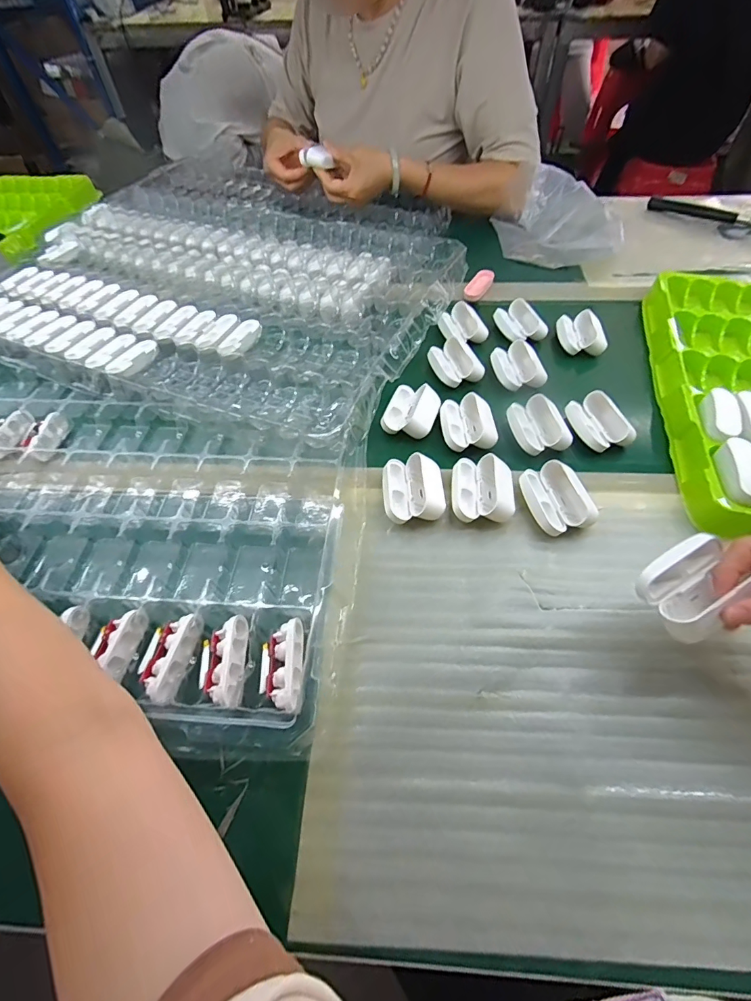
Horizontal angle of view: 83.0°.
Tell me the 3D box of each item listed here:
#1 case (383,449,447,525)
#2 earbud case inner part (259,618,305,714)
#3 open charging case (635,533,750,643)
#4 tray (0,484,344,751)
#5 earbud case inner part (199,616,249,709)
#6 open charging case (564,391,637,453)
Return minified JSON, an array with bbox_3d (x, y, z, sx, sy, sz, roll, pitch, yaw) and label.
[{"bbox_3d":[0.035,-0.010,0.387,0.055,0.024,0.064,2,55,2],"label":"case"},{"bbox_3d":[-0.067,0.118,0.303,0.030,0.017,0.061,-5,55,-2],"label":"earbud case inner part"},{"bbox_3d":[0.208,0.056,0.277,0.063,0.025,0.051,-24,61,-17],"label":"open charging case"},{"bbox_3d":[-0.261,0.044,0.357,0.453,0.042,0.264,3,55,3],"label":"tray"},{"bbox_3d":[-0.110,0.115,0.304,0.030,0.017,0.060,-5,55,-3],"label":"earbud case inner part"},{"bbox_3d":[0.228,-0.082,0.438,0.042,0.028,0.066,-14,56,-9],"label":"open charging case"}]

